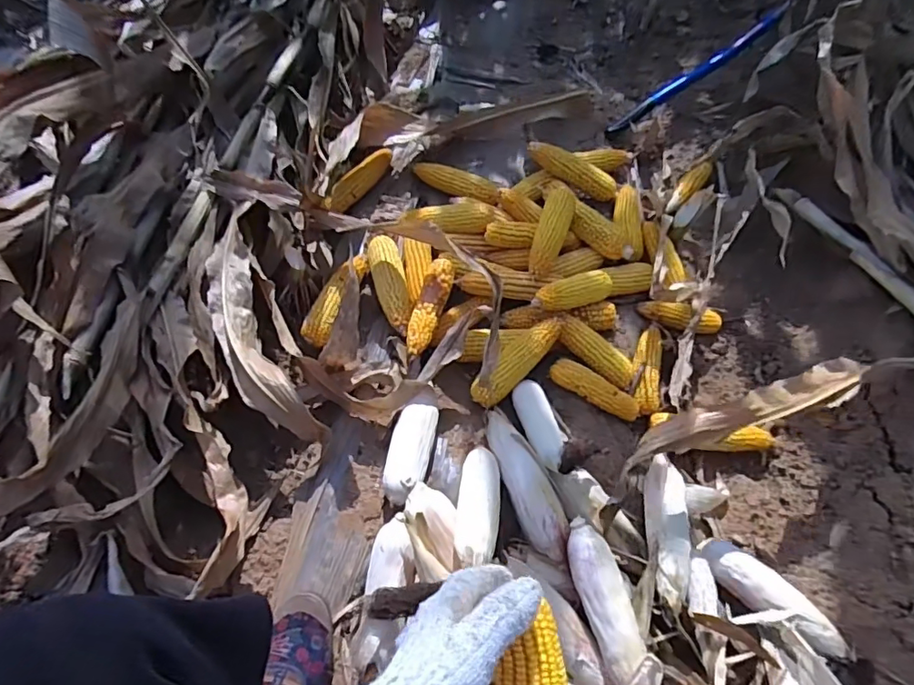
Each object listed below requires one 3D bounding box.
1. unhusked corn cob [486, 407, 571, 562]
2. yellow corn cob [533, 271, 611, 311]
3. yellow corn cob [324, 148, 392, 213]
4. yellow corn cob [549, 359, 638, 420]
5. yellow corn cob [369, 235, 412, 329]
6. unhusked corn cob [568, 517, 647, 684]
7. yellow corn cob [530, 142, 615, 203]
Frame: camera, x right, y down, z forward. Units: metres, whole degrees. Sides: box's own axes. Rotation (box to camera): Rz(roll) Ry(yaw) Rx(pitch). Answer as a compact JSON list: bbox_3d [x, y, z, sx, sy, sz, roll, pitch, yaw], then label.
[{"bbox_3d":[0.095,0.194,0.772,0.060,0.058,0.239,-15,62,-12],"label":"unhusked corn cob"},{"bbox_3d":[0.196,-0.086,0.887,0.161,0.043,0.046,-16,61,-27],"label":"yellow corn cob"},{"bbox_3d":[-0.199,-0.328,1.087,0.045,0.040,0.186,28,62,12],"label":"yellow corn cob"},{"bbox_3d":[0.216,0.073,0.859,0.142,0.034,0.044,32,63,14],"label":"yellow corn cob"},{"bbox_3d":[-0.117,-0.102,0.949,0.056,0.054,0.214,-11,61,-10],"label":"yellow corn cob"},{"bbox_3d":[0.179,0.312,0.662,0.050,0.058,0.175,-10,61,-9],"label":"unhusked corn cob"},{"bbox_3d":[0.235,-0.351,1.089,0.200,0.044,0.045,29,61,-3],"label":"yellow corn cob"}]

